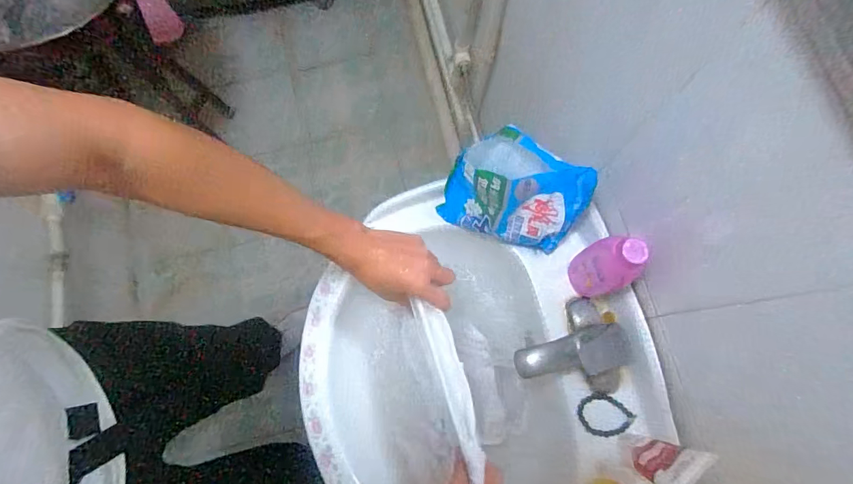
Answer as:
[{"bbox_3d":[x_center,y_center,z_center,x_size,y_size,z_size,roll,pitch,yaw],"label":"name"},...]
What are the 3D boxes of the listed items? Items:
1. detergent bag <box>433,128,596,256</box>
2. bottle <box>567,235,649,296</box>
[{"bbox_3d":[0.119,-0.068,0.598,0.179,0.126,0.112,24,77,5],"label":"detergent bag"},{"bbox_3d":[0.223,0.031,0.550,0.046,0.155,0.063,-16,77,-5],"label":"bottle"}]

